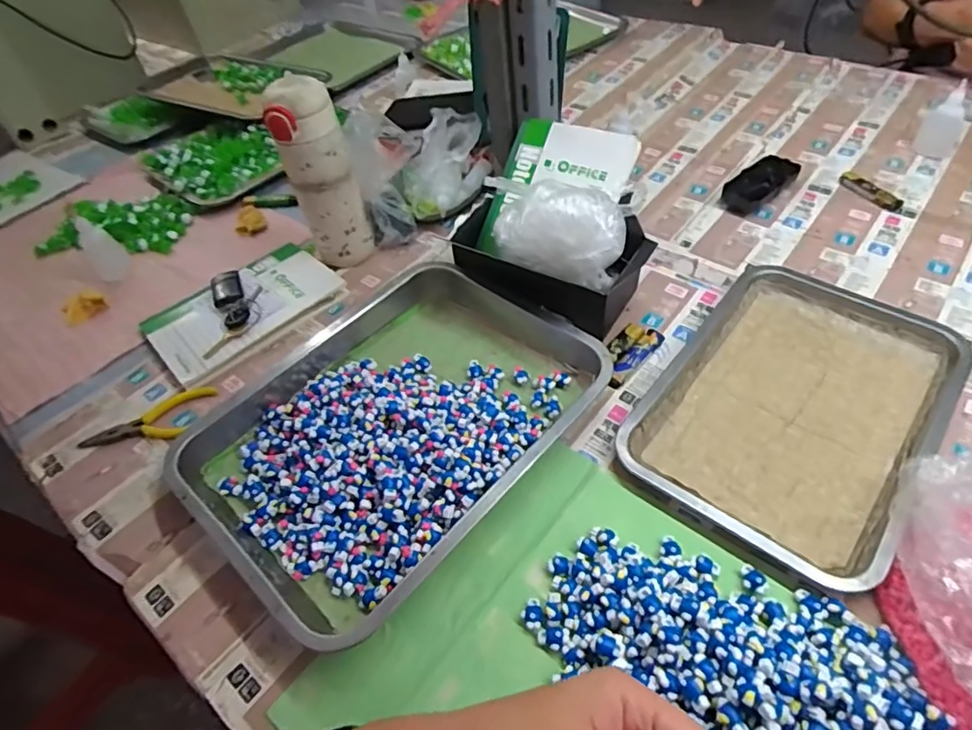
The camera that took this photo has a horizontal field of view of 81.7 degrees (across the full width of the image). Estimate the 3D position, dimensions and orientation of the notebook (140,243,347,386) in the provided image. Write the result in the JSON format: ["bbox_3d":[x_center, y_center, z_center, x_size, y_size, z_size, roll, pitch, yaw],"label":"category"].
[{"bbox_3d":[-0.273,-0.069,0.628,0.196,0.015,0.137,-40,48,-21],"label":"notebook"}]

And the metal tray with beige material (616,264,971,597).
[{"bbox_3d":[0.278,0.025,0.501,0.202,0.028,0.308,29,58,30],"label":"metal tray with beige material"}]

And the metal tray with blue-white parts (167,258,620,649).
[{"bbox_3d":[-0.079,0.045,0.516,0.274,0.049,0.359,32,60,31],"label":"metal tray with blue-white parts"}]

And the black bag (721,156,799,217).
[{"bbox_3d":[0.337,-0.225,0.694,0.096,0.032,0.052,-36,53,-22],"label":"black bag"}]

